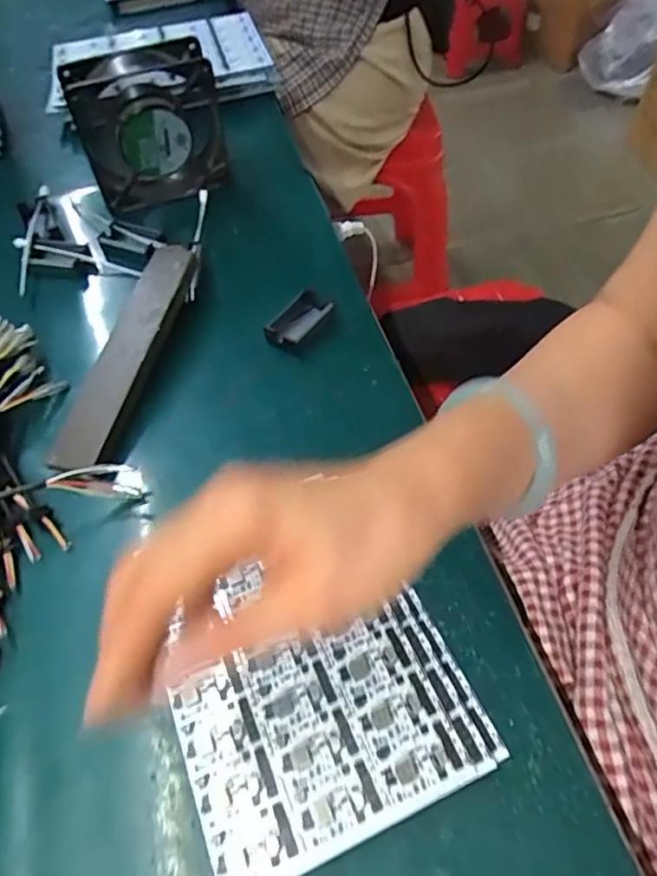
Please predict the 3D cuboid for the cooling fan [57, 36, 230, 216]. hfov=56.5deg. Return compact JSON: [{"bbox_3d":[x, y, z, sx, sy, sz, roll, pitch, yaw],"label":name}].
[{"bbox_3d":[-0.151,-0.262,0.527,0.117,0.126,0.033,-16,54,-8],"label":"cooling fan"}]

